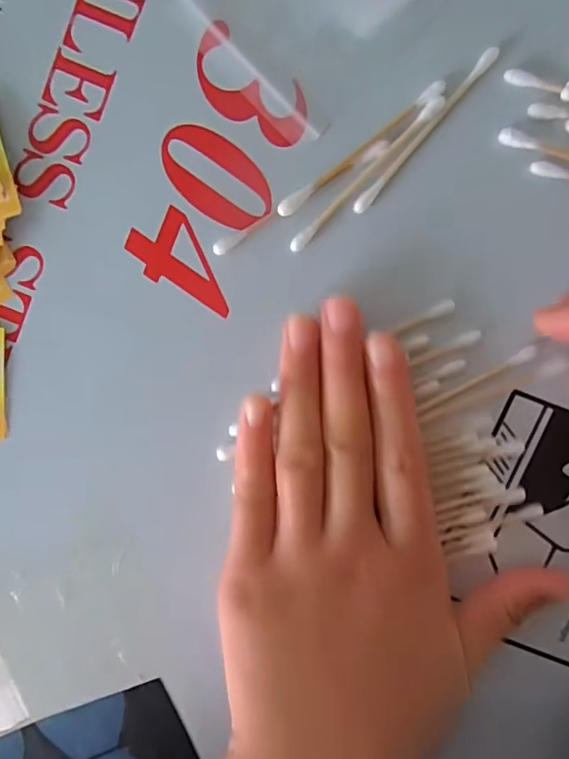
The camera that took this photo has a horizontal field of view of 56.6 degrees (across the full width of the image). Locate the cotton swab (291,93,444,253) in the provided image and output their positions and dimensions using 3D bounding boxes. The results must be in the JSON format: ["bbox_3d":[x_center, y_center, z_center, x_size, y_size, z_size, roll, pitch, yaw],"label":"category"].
[{"bbox_3d":[0.029,-0.072,0.185,0.071,0.004,0.005,-44,93,5],"label":"cotton swab"}]

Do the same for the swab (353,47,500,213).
[{"bbox_3d":[0.049,-0.087,0.183,0.005,0.004,0.071,41,95,-3],"label":"swab"}]

